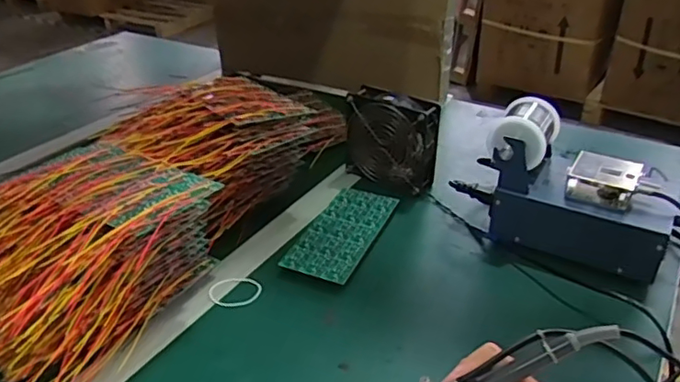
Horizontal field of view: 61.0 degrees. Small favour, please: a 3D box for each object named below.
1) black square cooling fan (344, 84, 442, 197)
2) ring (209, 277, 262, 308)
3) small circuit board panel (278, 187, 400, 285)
[{"bbox_3d":[0.063,-0.068,0.763,0.130,0.126,0.031,15,34,25],"label":"black square cooling fan"},{"bbox_3d":[-0.110,0.105,0.608,0.054,0.004,0.054,-9,32,-13],"label":"ring"},{"bbox_3d":[0.003,0.046,0.676,0.077,0.006,0.166,17,38,20],"label":"small circuit board panel"}]

